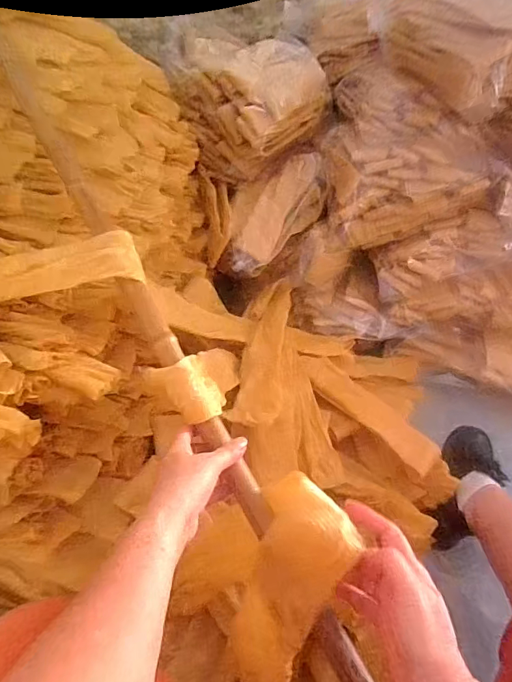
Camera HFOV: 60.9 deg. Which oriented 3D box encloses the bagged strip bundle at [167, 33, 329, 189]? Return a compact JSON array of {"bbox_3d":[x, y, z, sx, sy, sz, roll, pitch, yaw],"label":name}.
[{"bbox_3d":[0.007,-0.584,1.086,0.241,0.227,0.337,27,50,26],"label":"bagged strip bundle"}]

